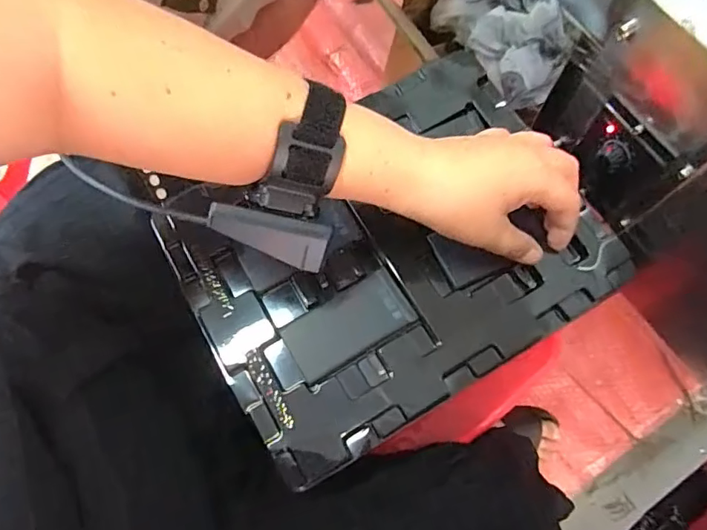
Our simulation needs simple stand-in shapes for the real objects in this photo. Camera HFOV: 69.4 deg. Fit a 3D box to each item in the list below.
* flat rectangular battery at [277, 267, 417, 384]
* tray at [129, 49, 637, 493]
[{"bbox_3d":[-0.003,0.042,0.349,0.085,0.005,0.042,-31,73,-9],"label":"flat rectangular battery"},{"bbox_3d":[0.022,-0.013,0.365,0.274,0.015,0.223,-28,73,-8],"label":"tray"}]

